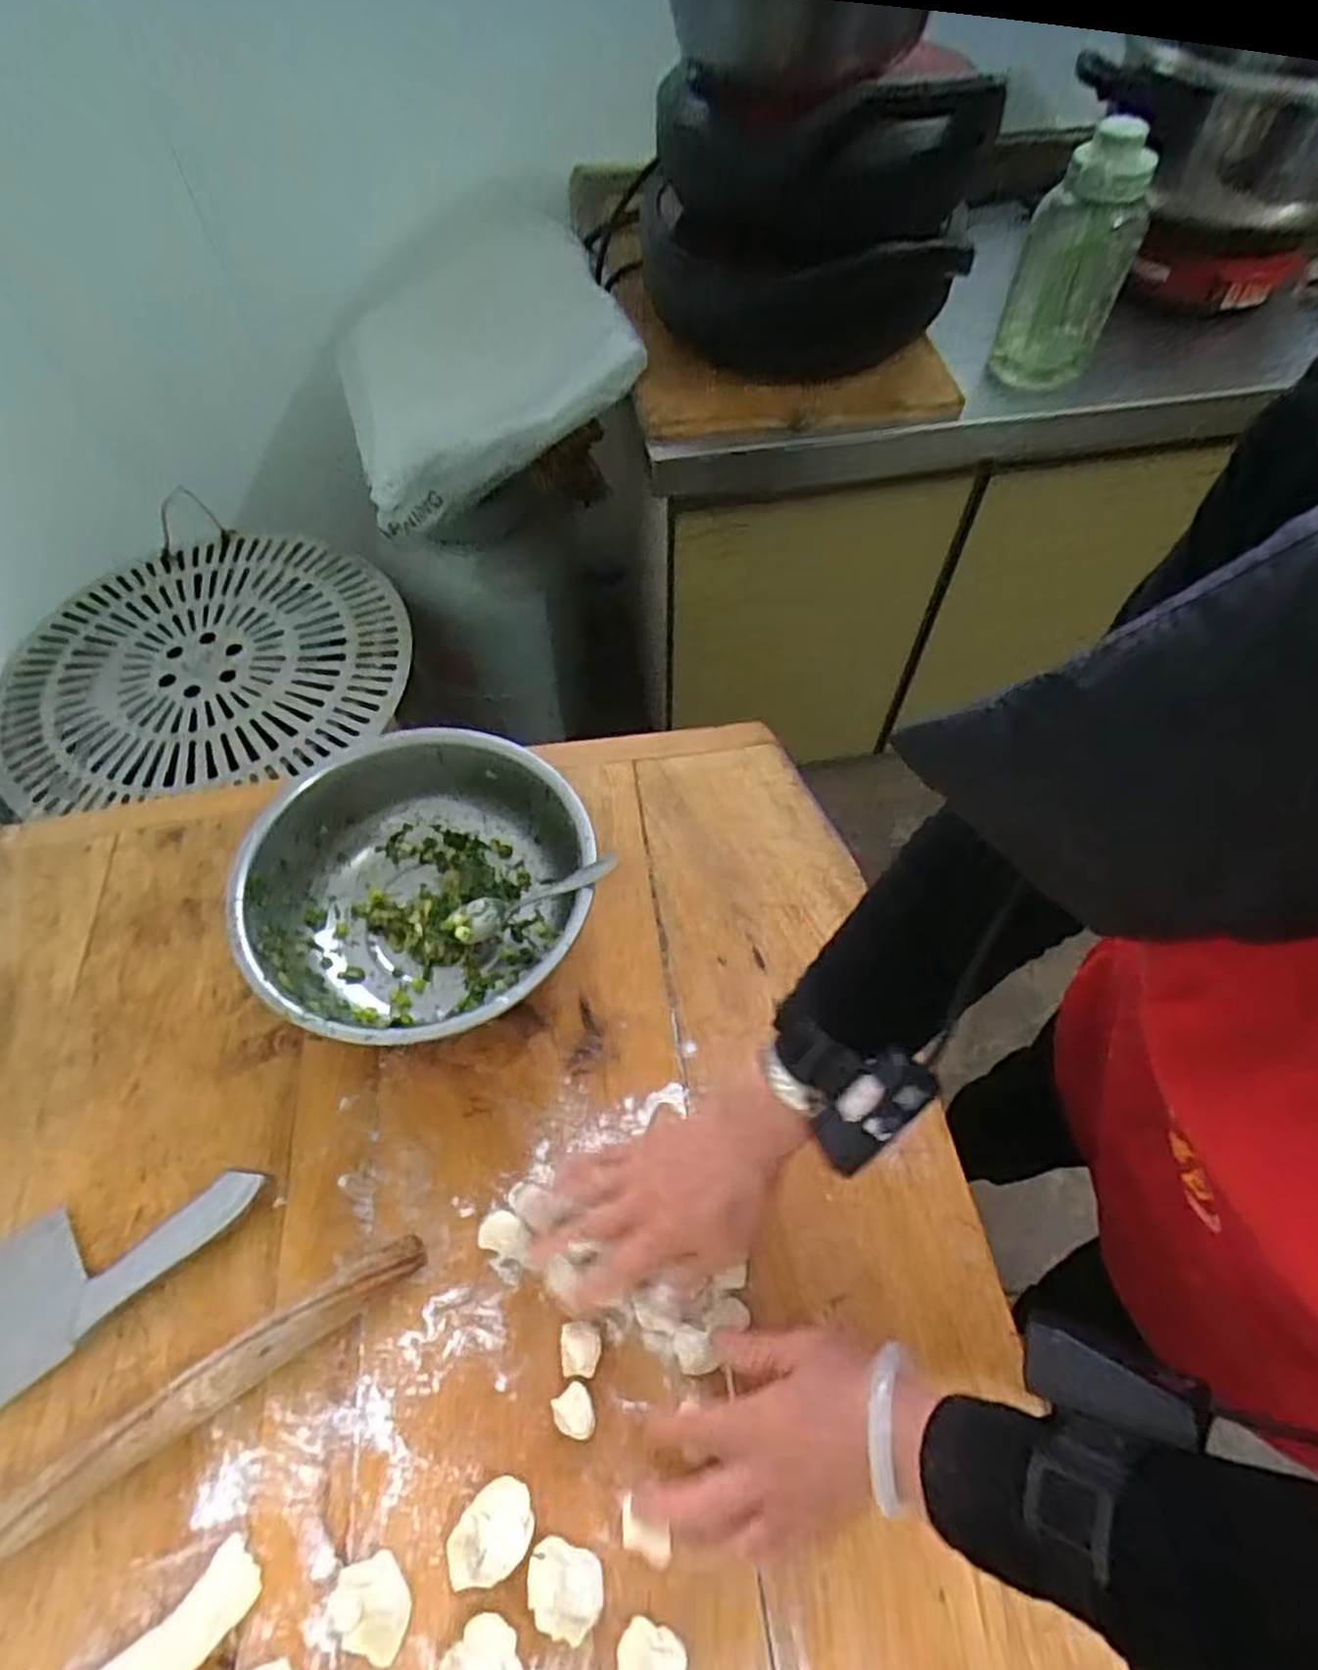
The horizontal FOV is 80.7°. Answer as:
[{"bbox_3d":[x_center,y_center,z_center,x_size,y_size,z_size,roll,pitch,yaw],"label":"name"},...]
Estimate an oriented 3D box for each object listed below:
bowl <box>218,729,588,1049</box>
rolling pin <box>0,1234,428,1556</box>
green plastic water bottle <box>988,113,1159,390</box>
[{"bbox_3d":[-0.171,0.047,0.583,0.231,0.097,0.235,0,59,-1],"label":"bowl"},{"bbox_3d":[-0.279,0.332,0.442,0.306,0.028,0.026,-30,64,-18],"label":"rolling pin"},{"bbox_3d":[0.431,-0.591,0.805,0.107,0.226,0.106,21,61,12],"label":"green plastic water bottle"}]

